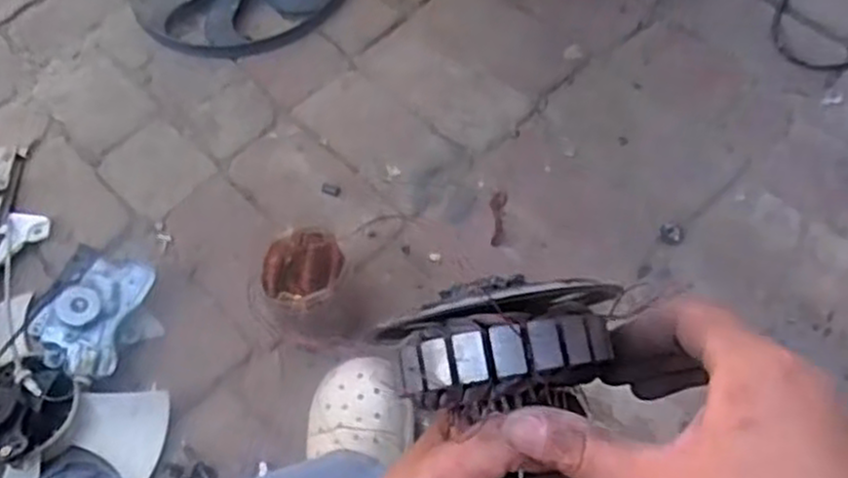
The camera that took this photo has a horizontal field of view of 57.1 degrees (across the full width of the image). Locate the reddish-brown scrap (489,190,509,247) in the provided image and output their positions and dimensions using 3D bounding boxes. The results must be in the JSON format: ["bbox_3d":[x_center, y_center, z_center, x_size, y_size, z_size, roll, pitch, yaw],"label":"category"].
[{"bbox_3d":[0.090,-0.026,0.940,0.020,0.004,0.076,4,63,6],"label":"reddish-brown scrap"}]

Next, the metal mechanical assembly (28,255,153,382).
[{"bbox_3d":[-0.370,0.082,0.870,0.091,0.032,0.137,13,64,10],"label":"metal mechanical assembly"}]

